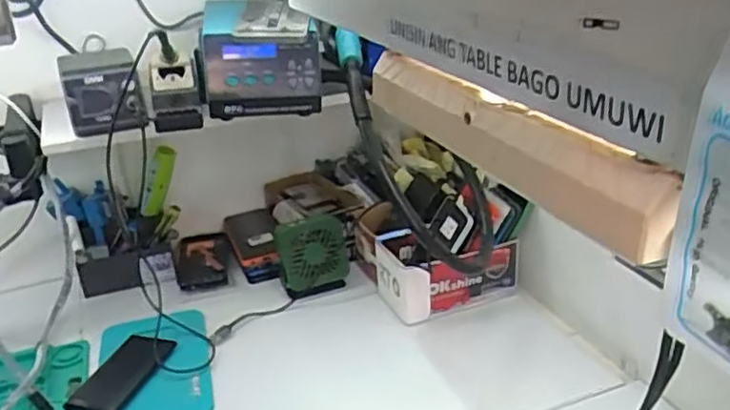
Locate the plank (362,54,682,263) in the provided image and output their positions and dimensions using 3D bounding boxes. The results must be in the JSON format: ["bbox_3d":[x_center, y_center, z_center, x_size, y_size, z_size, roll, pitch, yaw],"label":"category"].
[{"bbox_3d":[0.068,-0.045,0.415,0.024,0.043,0.298,-13,27,-20],"label":"plank"}]

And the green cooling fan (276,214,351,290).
[{"bbox_3d":[-0.078,0.076,1.000,0.101,0.109,0.055,-7,25,-7],"label":"green cooling fan"}]

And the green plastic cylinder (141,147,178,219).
[{"bbox_3d":[-0.316,-0.032,1.016,0.037,0.147,0.030,41,41,14],"label":"green plastic cylinder"}]

